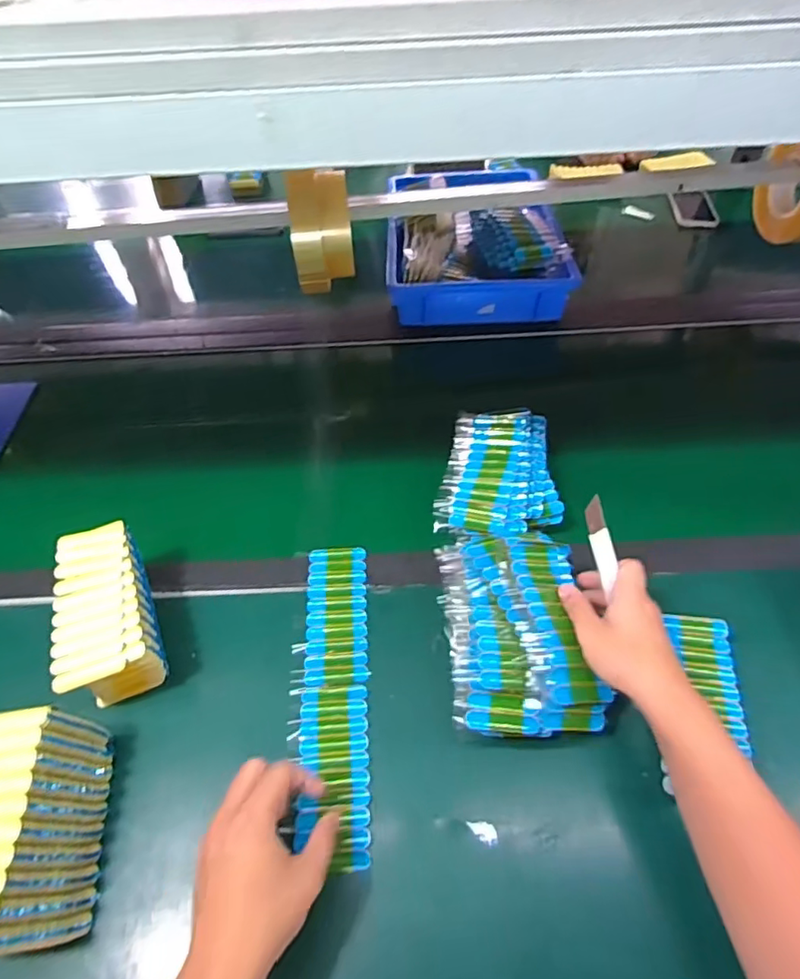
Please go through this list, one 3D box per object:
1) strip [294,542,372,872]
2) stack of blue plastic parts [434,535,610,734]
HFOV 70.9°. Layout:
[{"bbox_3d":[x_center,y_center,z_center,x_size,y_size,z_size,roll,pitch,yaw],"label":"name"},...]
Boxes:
[{"bbox_3d":[-0.063,0.190,0.551,0.067,0.010,0.301,-5,52,-1],"label":"strip"},{"bbox_3d":[0.109,0.125,0.524,0.130,0.046,0.194,-4,50,-1],"label":"stack of blue plastic parts"}]

